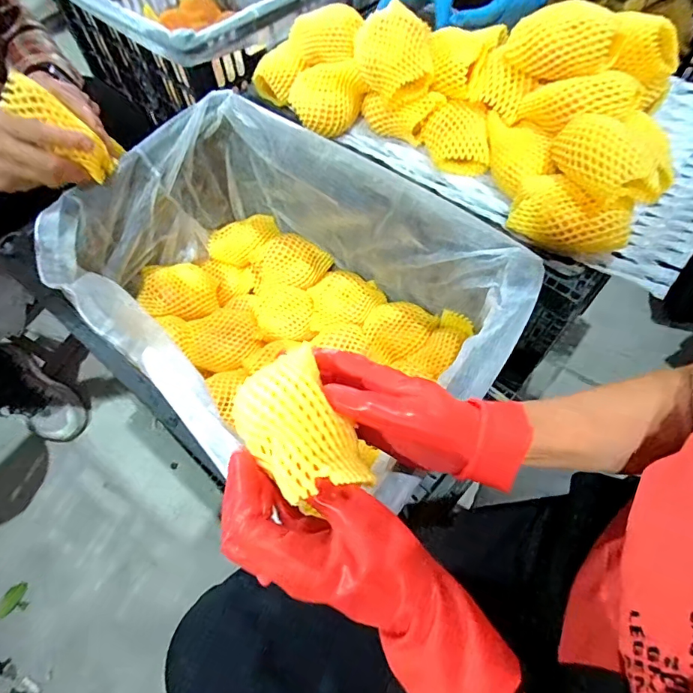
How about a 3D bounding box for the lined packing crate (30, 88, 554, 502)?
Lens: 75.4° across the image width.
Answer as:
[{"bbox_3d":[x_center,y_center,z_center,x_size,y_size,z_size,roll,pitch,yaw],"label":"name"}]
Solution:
[{"bbox_3d":[-0.081,-0.052,0.552,0.495,0.210,0.332,37,70,21],"label":"lined packing crate"}]

